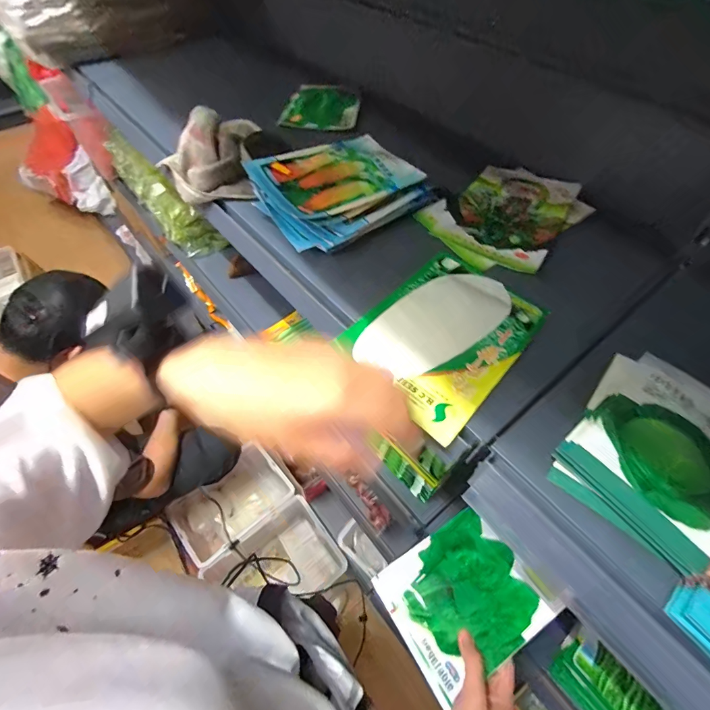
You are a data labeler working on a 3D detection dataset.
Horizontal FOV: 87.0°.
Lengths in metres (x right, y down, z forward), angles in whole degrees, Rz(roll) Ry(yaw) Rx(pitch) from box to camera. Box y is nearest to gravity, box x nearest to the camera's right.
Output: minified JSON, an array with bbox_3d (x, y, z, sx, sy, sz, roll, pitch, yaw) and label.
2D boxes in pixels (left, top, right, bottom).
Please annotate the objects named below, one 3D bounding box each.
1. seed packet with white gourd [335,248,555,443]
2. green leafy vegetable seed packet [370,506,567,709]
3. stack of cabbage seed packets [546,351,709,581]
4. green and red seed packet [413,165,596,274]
[{"bbox_3d":[0.081,-0.023,0.343,0.127,0.013,0.180,35,59,23],"label":"seed packet with white gourd"},{"bbox_3d":[0.115,0.261,0.405,0.148,0.014,0.128,-30,56,-13],"label":"green leafy vegetable seed packet"},{"bbox_3d":[0.224,0.062,0.267,0.154,0.015,0.105,-39,63,-24],"label":"stack of cabbage seed packets"},{"bbox_3d":[0.183,-0.173,0.448,0.143,0.013,0.204,39,63,24],"label":"green and red seed packet"}]

